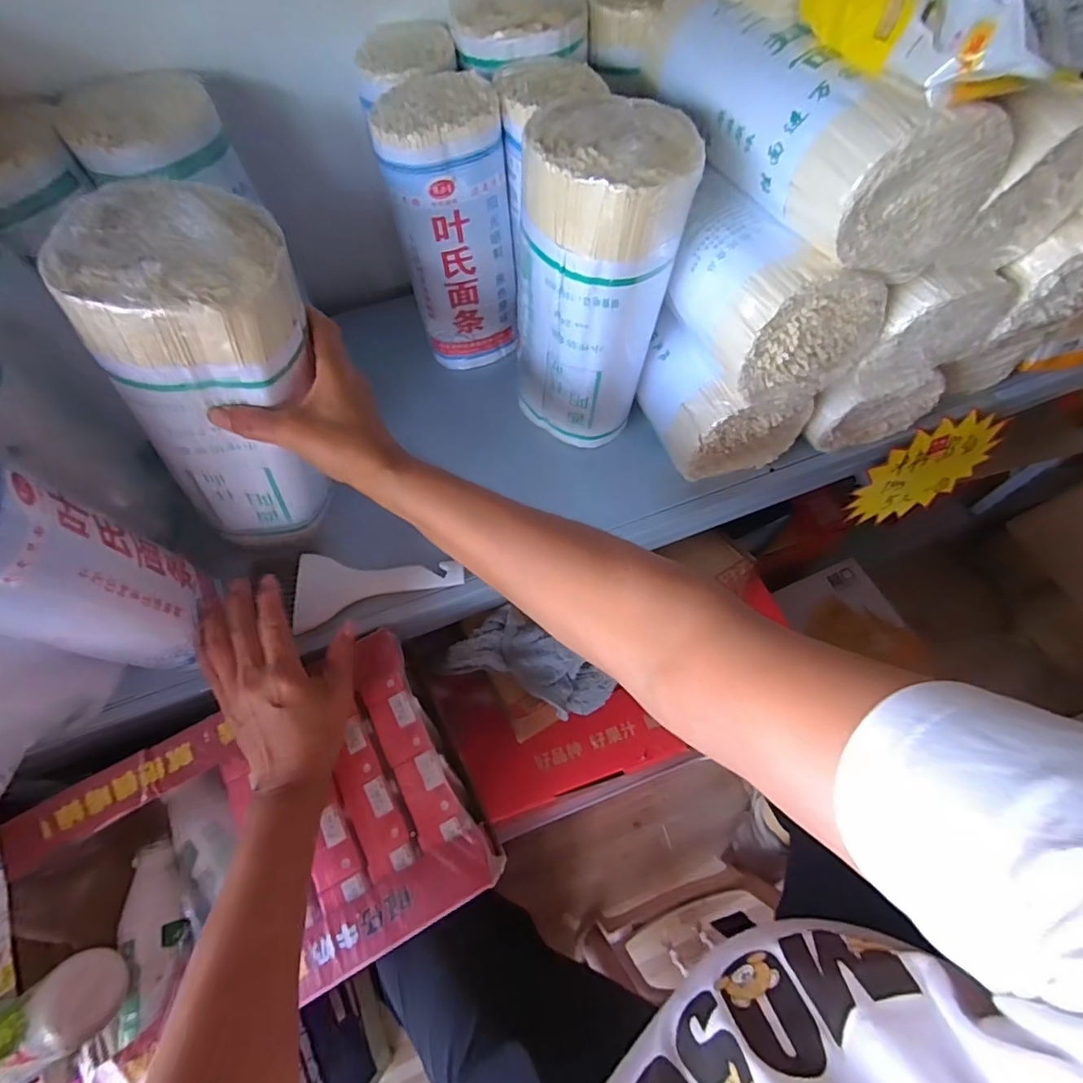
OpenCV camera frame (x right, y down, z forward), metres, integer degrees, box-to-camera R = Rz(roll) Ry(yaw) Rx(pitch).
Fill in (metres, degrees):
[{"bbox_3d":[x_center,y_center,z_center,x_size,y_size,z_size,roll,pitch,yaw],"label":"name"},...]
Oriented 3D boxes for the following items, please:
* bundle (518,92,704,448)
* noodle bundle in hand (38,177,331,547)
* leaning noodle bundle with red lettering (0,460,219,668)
[{"bbox_3d":[0.042,-0.197,0.433,0.103,0.241,0.100,-1,63,1],"label":"bundle"},{"bbox_3d":[-0.221,-0.093,0.372,0.107,0.244,0.104,30,53,15],"label":"noodle bundle in hand"},{"bbox_3d":[-0.295,0.019,0.327,0.077,0.209,0.090,-24,63,-3],"label":"leaning noodle bundle with red lettering"}]

